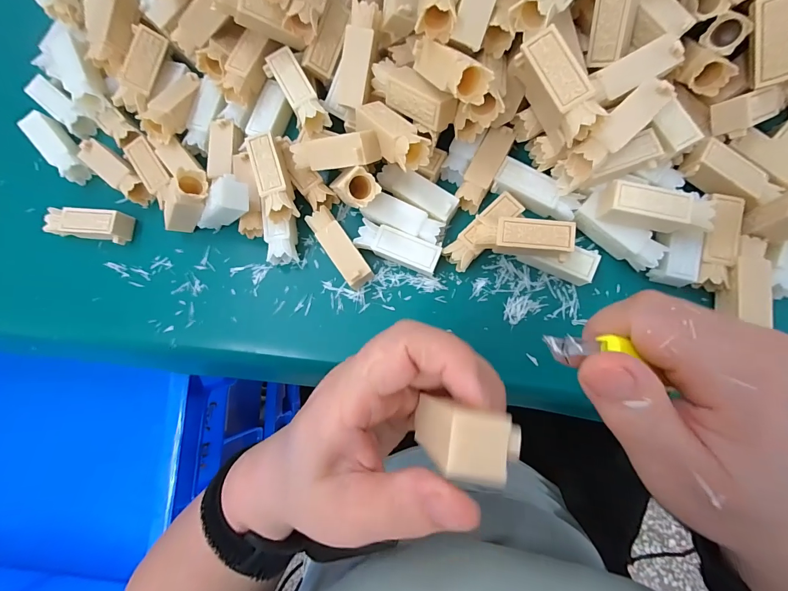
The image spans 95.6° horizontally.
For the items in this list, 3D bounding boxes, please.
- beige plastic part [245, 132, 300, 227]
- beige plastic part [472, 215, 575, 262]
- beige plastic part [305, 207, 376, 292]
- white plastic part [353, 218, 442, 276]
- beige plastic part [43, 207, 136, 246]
[{"bbox_3d":[-0.086,-0.084,0.257,0.020,0.023,0.060,-17,82,3],"label":"beige plastic part"},{"bbox_3d":[0.084,-0.037,0.235,0.059,0.021,0.023,8,84,6],"label":"beige plastic part"},{"bbox_3d":[-0.039,-0.035,0.263,0.019,0.021,0.062,-35,81,1],"label":"beige plastic part"},{"bbox_3d":[0.004,-0.034,0.261,0.060,0.019,0.021,22,86,8],"label":"white plastic part"},{"bbox_3d":[-0.243,-0.057,0.286,0.060,0.020,0.024,8,84,6],"label":"beige plastic part"}]

